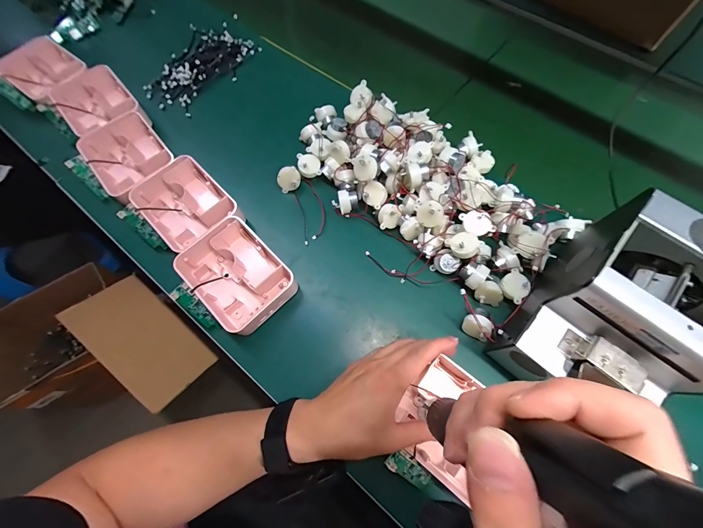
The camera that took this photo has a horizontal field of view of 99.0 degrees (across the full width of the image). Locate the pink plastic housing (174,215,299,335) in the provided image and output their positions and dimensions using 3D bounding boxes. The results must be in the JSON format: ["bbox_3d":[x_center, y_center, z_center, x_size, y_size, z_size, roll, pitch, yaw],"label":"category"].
[{"bbox_3d":[-0.144,0.016,0.383,0.102,0.046,0.128,-41,73,-13],"label":"pink plastic housing"}]

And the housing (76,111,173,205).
[{"bbox_3d":[-0.329,-0.154,0.457,0.100,0.056,0.140,-38,73,-14],"label":"housing"}]

